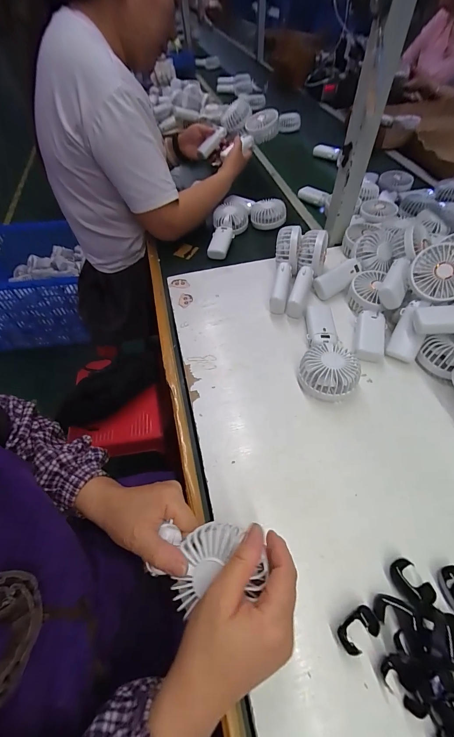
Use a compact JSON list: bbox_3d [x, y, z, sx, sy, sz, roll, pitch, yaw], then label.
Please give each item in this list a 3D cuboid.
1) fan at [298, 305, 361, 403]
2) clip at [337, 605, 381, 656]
[{"bbox_3d":[0.158,-0.031,0.470,0.084,0.048,0.174,11,55,8],"label":"fan"},{"bbox_3d":[0.129,0.254,0.295,0.043,0.012,0.024,-27,58,-18],"label":"clip"}]

